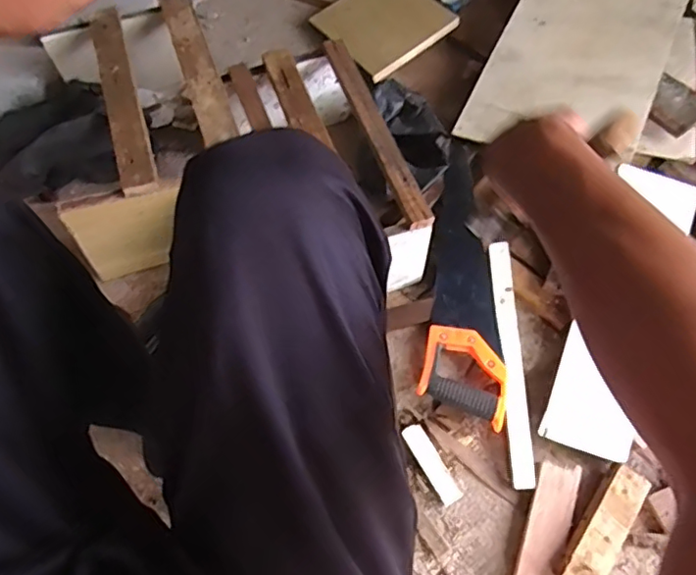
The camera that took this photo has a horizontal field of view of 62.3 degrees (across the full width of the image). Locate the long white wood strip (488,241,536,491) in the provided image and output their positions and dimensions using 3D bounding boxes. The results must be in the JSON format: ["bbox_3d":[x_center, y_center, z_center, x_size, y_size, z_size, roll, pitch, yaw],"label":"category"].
[{"bbox_3d":[0.229,0.103,0.812,0.030,0.021,0.338,-3,77,1],"label":"long white wood strip"}]

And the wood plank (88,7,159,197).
[{"bbox_3d":[-0.334,-0.279,0.842,0.048,0.021,0.354,-17,63,-7],"label":"wood plank"}]

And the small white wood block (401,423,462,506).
[{"bbox_3d":[0.113,0.240,0.783,0.029,0.010,0.111,-27,65,-12],"label":"small white wood block"}]

